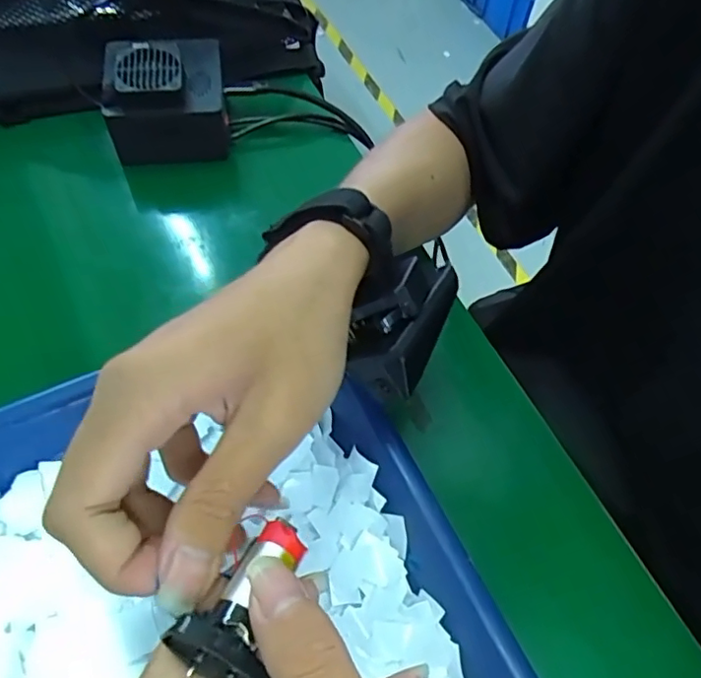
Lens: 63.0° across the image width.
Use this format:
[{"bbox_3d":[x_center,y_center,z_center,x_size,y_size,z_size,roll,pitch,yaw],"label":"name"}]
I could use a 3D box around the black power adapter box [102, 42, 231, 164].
[{"bbox_3d":[-0.126,-0.164,0.395,0.076,0.062,0.064,-7,54,-10],"label":"black power adapter box"}]

